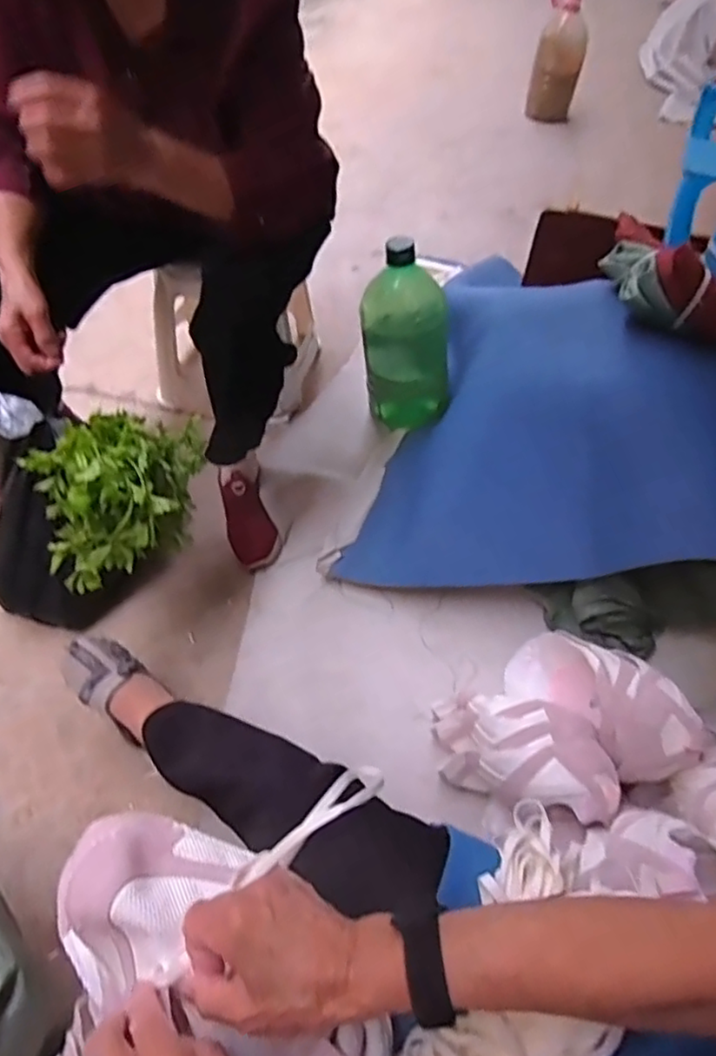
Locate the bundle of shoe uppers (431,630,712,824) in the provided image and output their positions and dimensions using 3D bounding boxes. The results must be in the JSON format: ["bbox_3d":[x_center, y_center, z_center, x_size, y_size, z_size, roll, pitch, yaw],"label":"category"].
[{"bbox_3d":[0.247,0.261,0.820,0.244,0.186,0.241,0,52,0],"label":"bundle of shoe uppers"}]

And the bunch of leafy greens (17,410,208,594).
[{"bbox_3d":[-0.307,-0.052,0.840,0.208,0.144,0.181,-10,56,-13],"label":"bunch of leafy greens"}]

